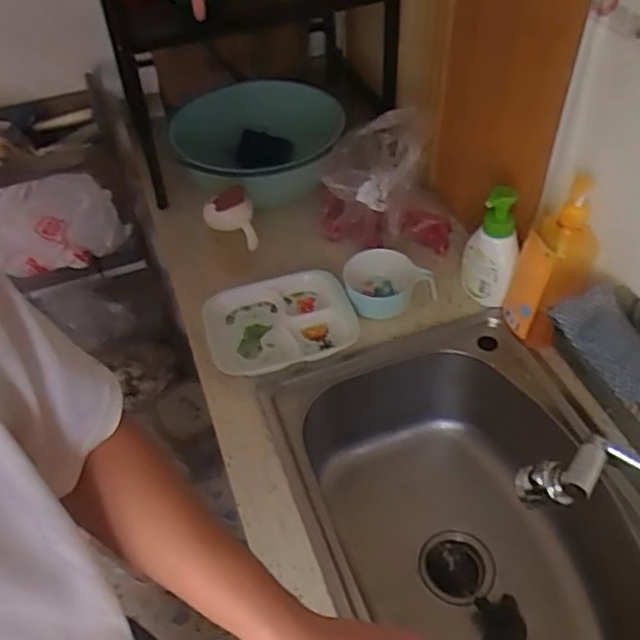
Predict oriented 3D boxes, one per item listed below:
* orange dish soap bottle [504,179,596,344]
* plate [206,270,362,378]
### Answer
[{"bbox_3d":[0.317,-0.065,0.885,0.103,0.268,0.085,15,51,18],"label":"orange dish soap bottle"},{"bbox_3d":[-0.063,0.006,1.009,0.224,0.031,0.178,-15,48,-8],"label":"plate"}]

